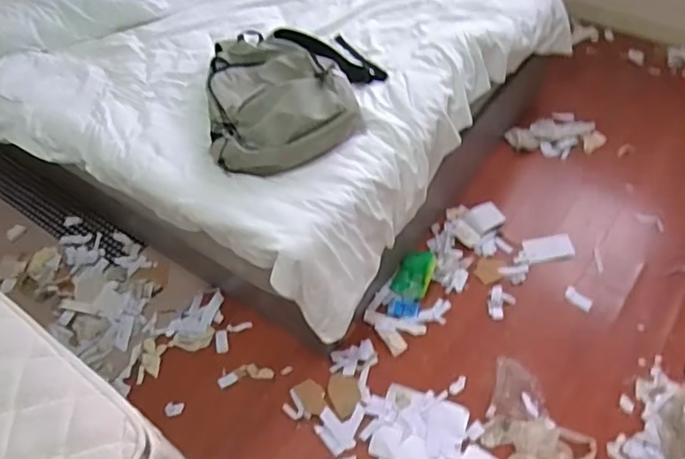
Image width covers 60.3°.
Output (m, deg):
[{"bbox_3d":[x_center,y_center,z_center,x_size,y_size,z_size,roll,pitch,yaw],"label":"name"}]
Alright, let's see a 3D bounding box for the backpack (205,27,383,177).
[{"bbox_3d":[-0.123,-0.368,1.485,0.446,0.128,0.525,-6,51,1],"label":"backpack"}]

